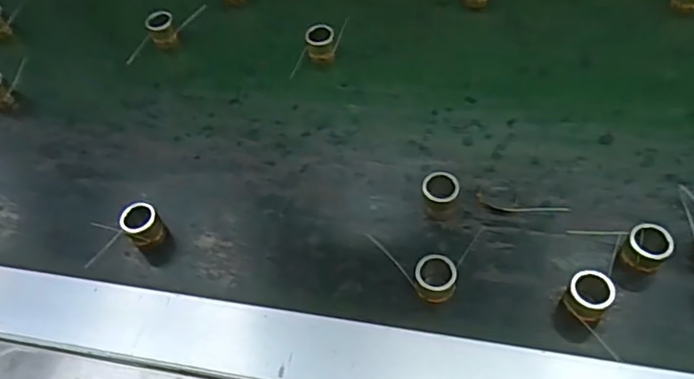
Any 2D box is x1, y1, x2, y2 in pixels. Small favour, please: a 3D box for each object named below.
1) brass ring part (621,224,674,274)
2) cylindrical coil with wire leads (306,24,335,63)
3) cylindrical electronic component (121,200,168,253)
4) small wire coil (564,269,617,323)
[{"bbox_3d":[0.150,0.031,0.280,0.019,0.021,0.020,-3,55,4],"label":"brass ring part"},{"bbox_3d":[-0.019,-0.103,0.395,0.019,0.023,0.014,-8,55,0],"label":"cylindrical coil with wire leads"},{"bbox_3d":[-0.115,0.021,0.316,0.020,0.019,0.021,-3,55,4],"label":"cylindrical electronic component"},{"bbox_3d":[0.116,0.053,0.270,0.020,0.022,0.023,31,64,24],"label":"small wire coil"}]

